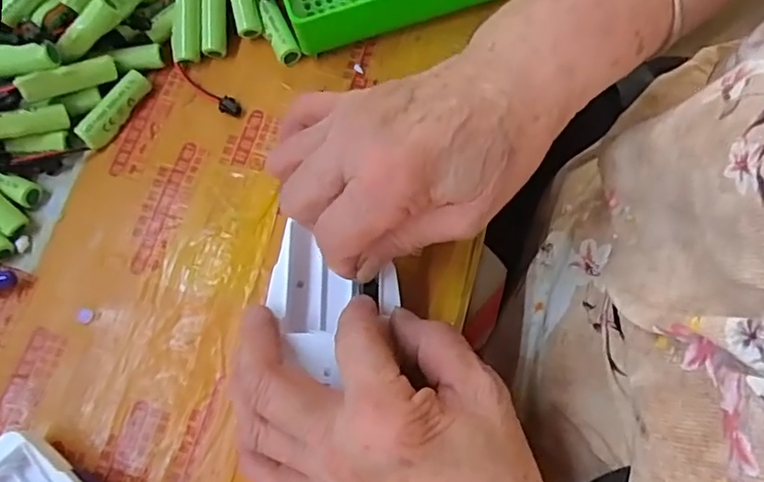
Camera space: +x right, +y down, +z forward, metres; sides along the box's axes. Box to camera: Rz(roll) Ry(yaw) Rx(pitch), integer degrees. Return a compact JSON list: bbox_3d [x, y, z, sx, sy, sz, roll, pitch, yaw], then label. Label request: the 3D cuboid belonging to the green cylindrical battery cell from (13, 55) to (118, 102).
[{"bbox_3d":[-0.174,-0.091,0.315,0.051,0.012,0.012,-29,74,-31],"label":"green cylindrical battery cell"}]

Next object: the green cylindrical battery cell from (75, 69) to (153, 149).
[{"bbox_3d":[-0.154,-0.076,0.328,0.011,0.016,0.050,33,77,10],"label":"green cylindrical battery cell"}]

